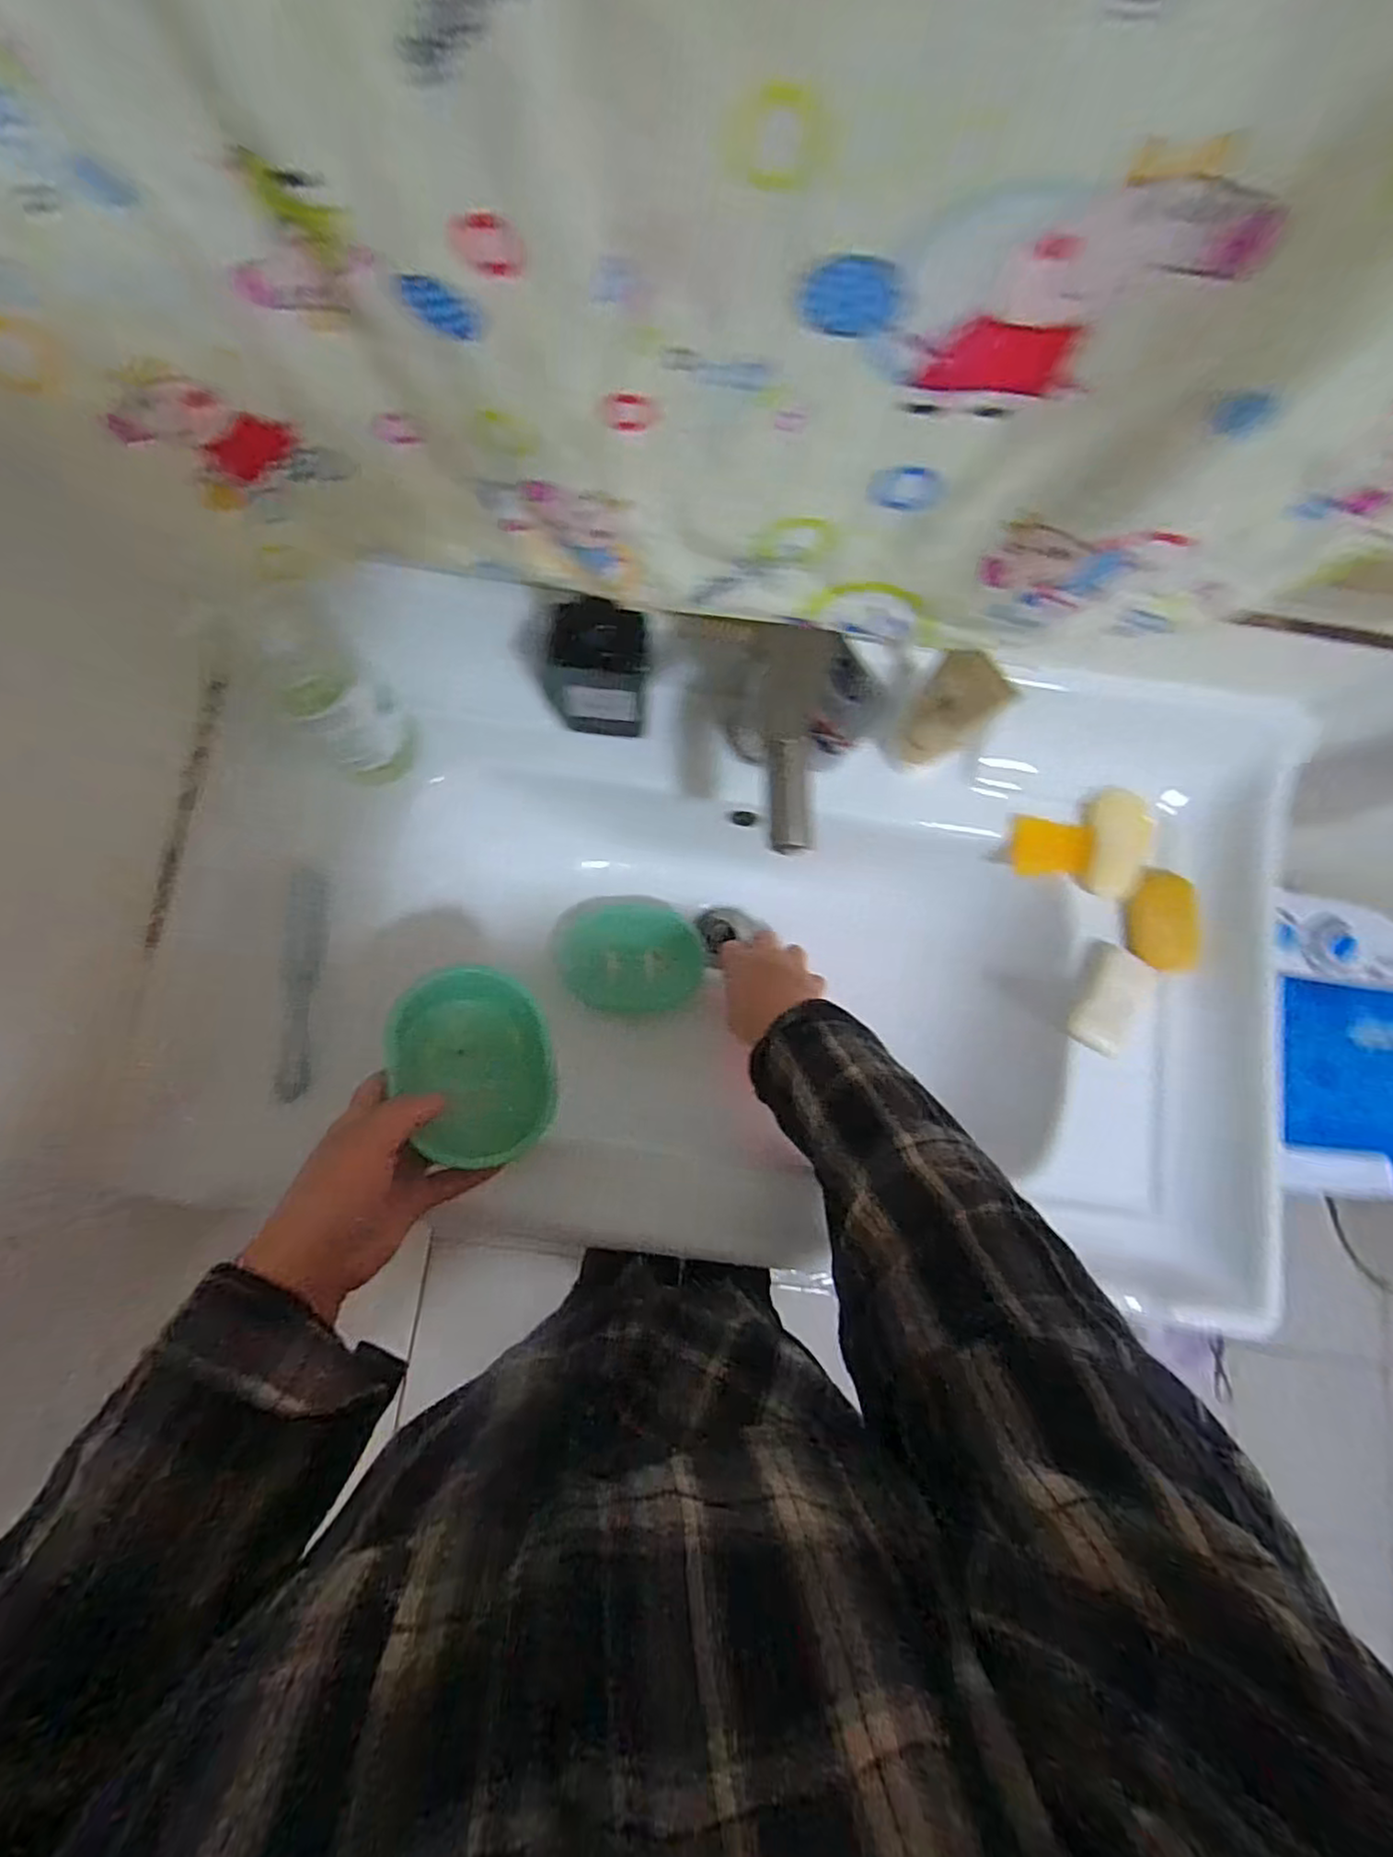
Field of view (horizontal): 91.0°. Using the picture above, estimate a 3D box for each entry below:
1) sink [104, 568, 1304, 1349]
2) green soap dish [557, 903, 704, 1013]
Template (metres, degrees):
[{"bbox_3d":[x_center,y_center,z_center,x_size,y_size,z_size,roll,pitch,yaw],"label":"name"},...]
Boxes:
[{"bbox_3d":[0.044,0.027,0.565,0.758,0.188,0.466,5,81,-2],"label":"sink"},{"bbox_3d":[-0.062,0.026,0.650,0.130,0.022,0.102,3,81,-2],"label":"green soap dish"}]

